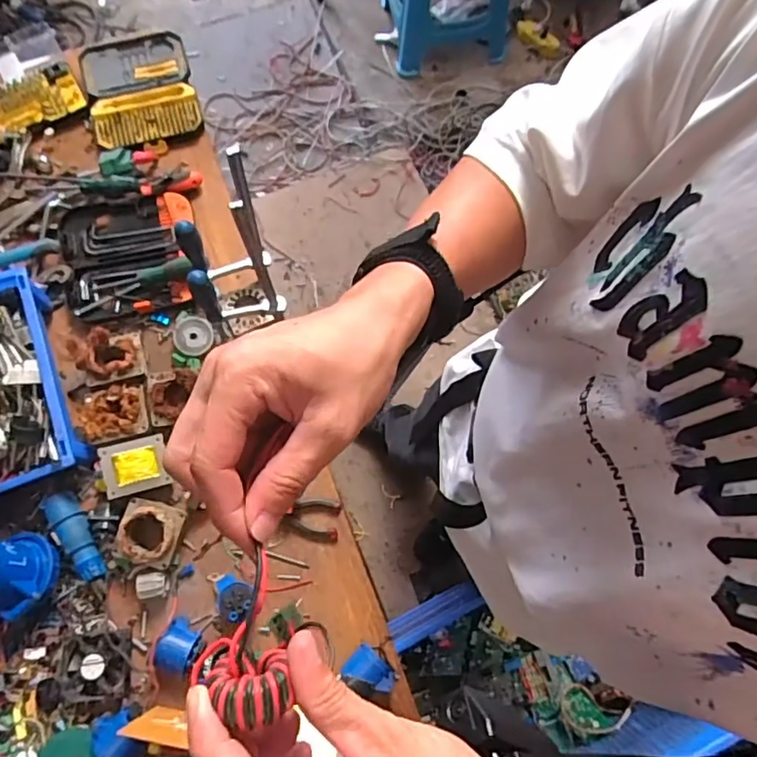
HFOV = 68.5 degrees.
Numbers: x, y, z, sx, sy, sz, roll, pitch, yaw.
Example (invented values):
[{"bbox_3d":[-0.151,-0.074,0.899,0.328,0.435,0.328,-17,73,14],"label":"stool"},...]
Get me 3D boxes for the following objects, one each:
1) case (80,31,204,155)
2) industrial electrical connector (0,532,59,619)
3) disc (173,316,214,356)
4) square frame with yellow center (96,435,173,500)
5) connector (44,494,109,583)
[{"bbox_3d":[-0.426,-0.515,0.998,0.185,0.030,0.250,-18,75,-4],"label":"case"},{"bbox_3d":[-0.489,0.251,0.704,0.098,0.124,0.100,-7,74,-1],"label":"industrial electrical connector"},{"bbox_3d":[-0.291,-0.066,0.875,0.060,0.011,0.067,-41,78,-10],"label":"disc"},{"bbox_3d":[-0.341,0.121,0.777,0.085,0.029,0.072,-17,75,-4],"label":"square frame with yellow center"},{"bbox_3d":[-0.417,0.217,0.773,0.045,0.040,0.132,-32,76,-8],"label":"connector"}]

